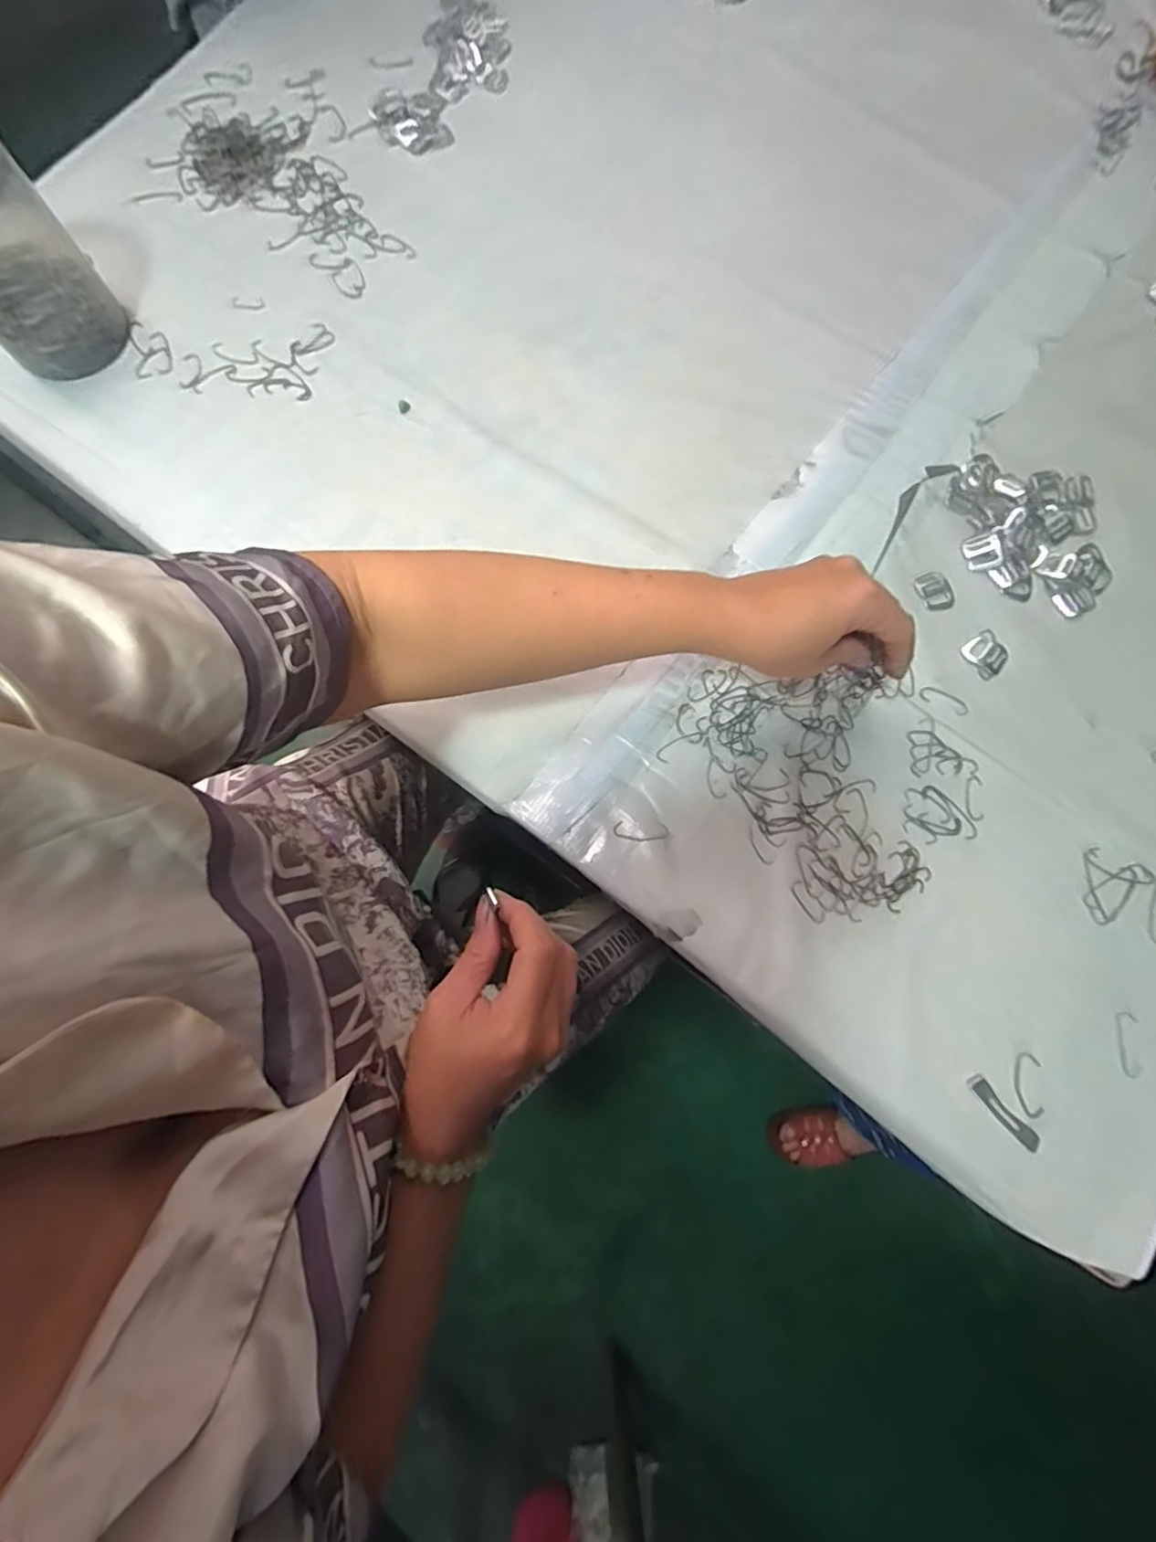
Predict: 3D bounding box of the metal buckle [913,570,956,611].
[{"bbox_3d":[0.293,-0.148,0.490,0.028,0.004,0.034,-24,80,-6],"label":"metal buckle"}]

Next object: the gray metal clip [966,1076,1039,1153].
[{"bbox_3d":[0.284,0.227,0.398,0.012,0.009,0.052,-40,82,-8],"label":"gray metal clip"}]

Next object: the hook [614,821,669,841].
[{"bbox_3d":[0.047,0.045,0.439,0.040,0.004,0.014,3,78,-1],"label":"hook"}]

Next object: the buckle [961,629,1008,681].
[{"bbox_3d":[0.328,-0.093,0.479,0.032,0.004,0.034,-33,81,-7],"label":"buckle"}]

